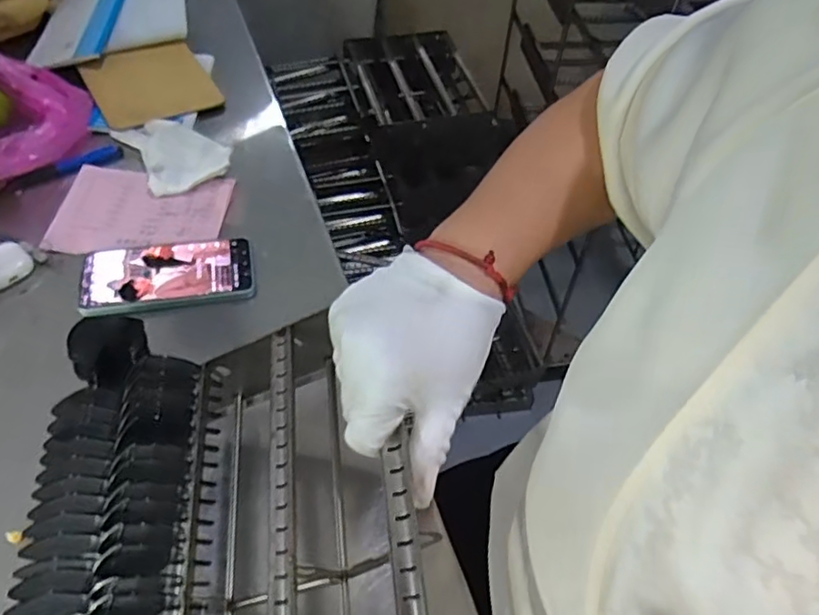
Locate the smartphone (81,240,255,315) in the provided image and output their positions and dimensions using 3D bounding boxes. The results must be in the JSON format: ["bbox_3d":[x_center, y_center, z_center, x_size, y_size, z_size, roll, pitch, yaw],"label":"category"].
[{"bbox_3d":[-0.237,-0.033,0.597,0.160,0.010,0.081,-9,54,-11],"label":"smartphone"}]

